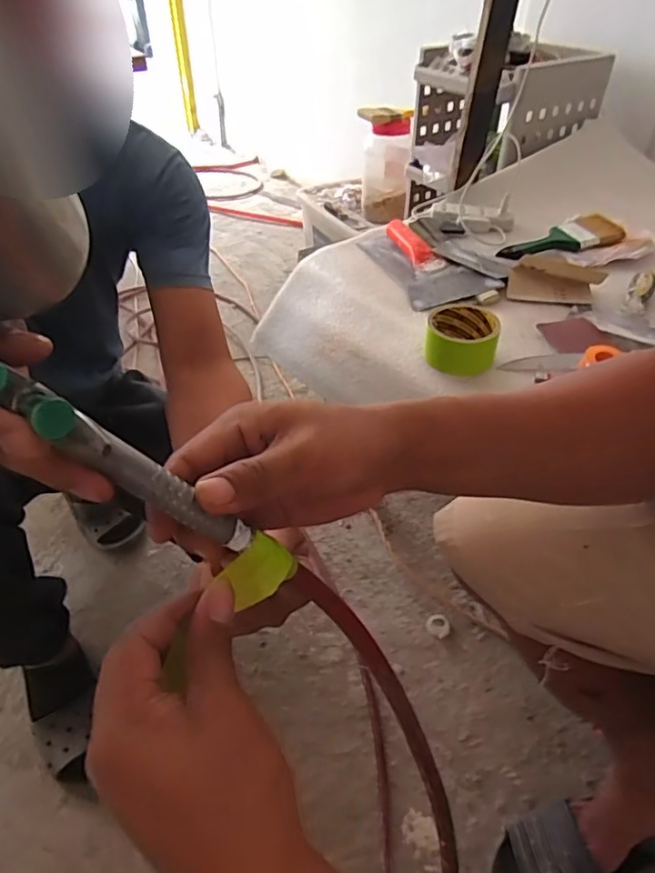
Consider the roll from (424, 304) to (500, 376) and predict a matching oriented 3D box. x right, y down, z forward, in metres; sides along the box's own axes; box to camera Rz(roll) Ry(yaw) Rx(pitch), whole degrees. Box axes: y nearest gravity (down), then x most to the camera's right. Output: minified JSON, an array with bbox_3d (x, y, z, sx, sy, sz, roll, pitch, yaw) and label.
[{"bbox_3d":[0.165,-0.120,0.682,0.086,0.051,0.086,6,43,7],"label":"roll"}]

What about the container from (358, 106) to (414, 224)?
[{"bbox_3d":[0.165,-0.784,1.588,0.148,0.278,0.130,6,43,6],"label":"container"}]

